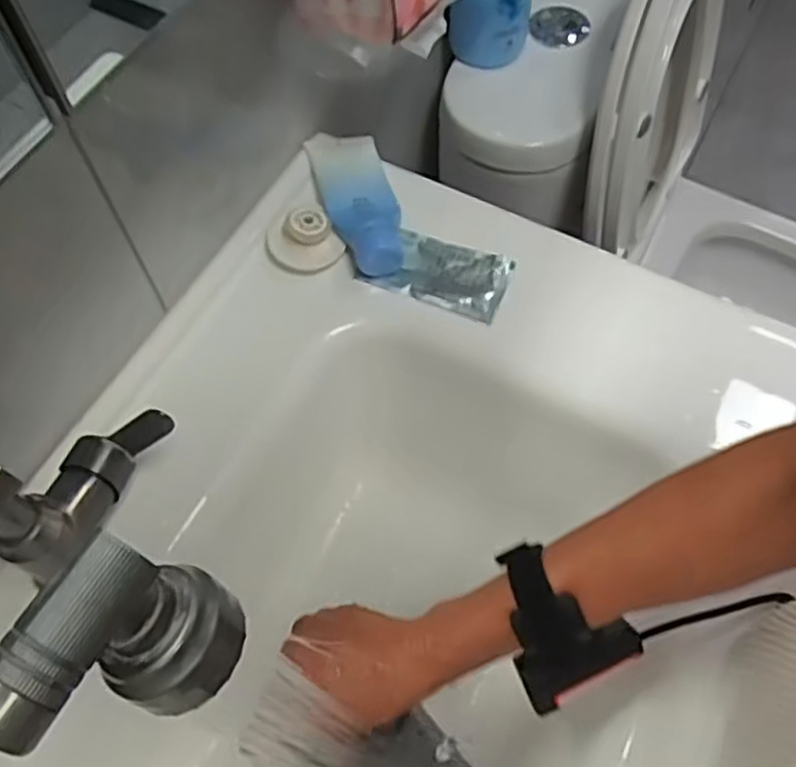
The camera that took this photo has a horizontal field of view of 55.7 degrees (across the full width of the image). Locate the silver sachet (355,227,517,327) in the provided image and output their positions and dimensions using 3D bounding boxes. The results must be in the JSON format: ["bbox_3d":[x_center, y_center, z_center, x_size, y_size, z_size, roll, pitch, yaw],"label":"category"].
[{"bbox_3d":[0.031,-0.087,0.585,0.107,0.010,0.058,18,63,10],"label":"silver sachet"}]

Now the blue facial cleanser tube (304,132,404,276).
[{"bbox_3d":[-0.031,-0.152,0.605,0.061,0.036,0.145,-15,62,-8],"label":"blue facial cleanser tube"}]

